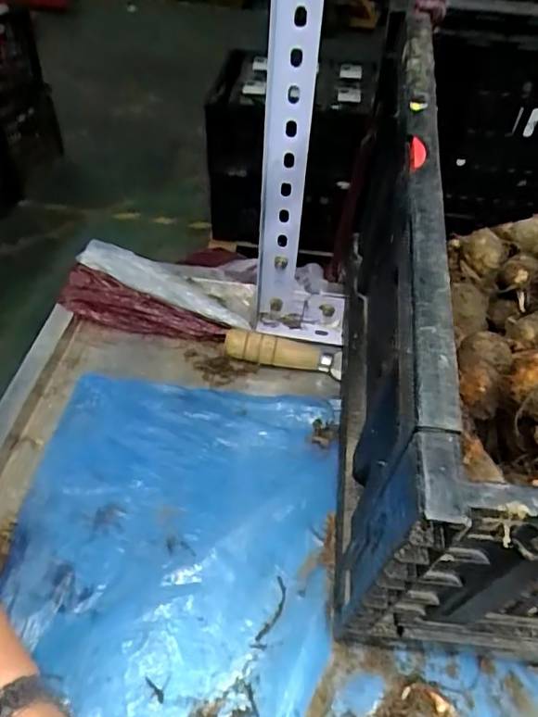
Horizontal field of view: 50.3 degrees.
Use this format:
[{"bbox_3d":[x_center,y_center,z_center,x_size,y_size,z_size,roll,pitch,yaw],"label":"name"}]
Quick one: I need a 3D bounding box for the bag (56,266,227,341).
[{"bbox_3d":[-0.126,-0.043,0.560,0.168,0.029,0.051,16,48,12],"label":"bag"}]

